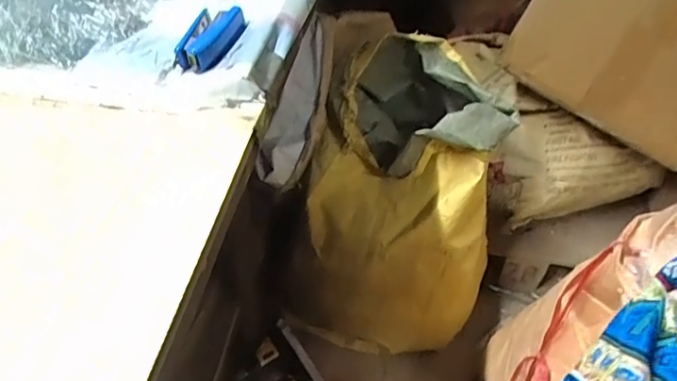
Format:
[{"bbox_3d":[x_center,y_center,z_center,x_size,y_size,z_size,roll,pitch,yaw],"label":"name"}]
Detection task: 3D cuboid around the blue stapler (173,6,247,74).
[{"bbox_3d":[-0.120,-0.141,0.512,0.050,0.030,0.094,4,46,1],"label":"blue stapler"}]

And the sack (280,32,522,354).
[{"bbox_3d":[0.091,0.014,1.011,0.393,0.589,0.245,14,16,4],"label":"sack"}]

